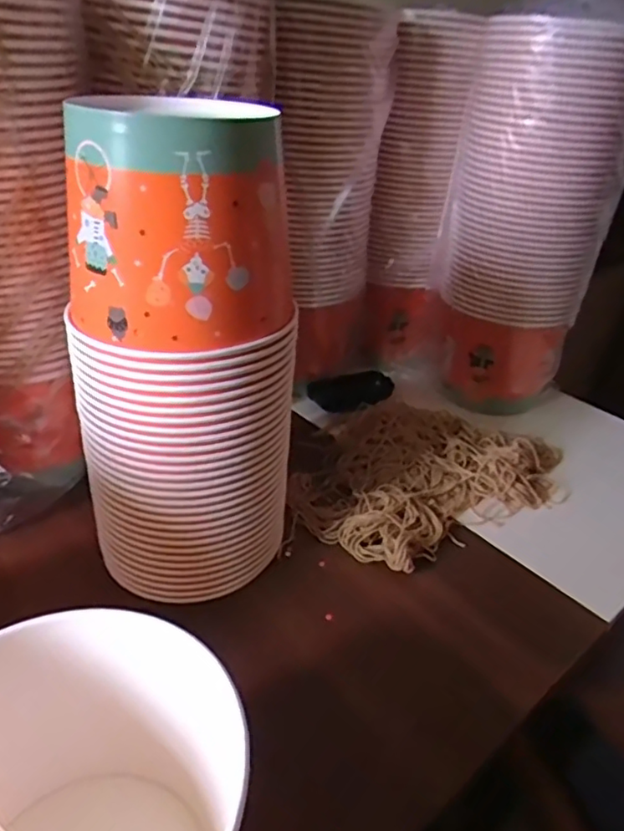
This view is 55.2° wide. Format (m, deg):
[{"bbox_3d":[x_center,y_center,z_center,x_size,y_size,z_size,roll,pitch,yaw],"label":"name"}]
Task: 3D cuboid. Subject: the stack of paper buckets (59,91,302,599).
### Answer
[{"bbox_3d":[-0.093,-0.030,0.445,0.142,0.347,0.142,-23,43,-37],"label":"stack of paper buckets"}]

